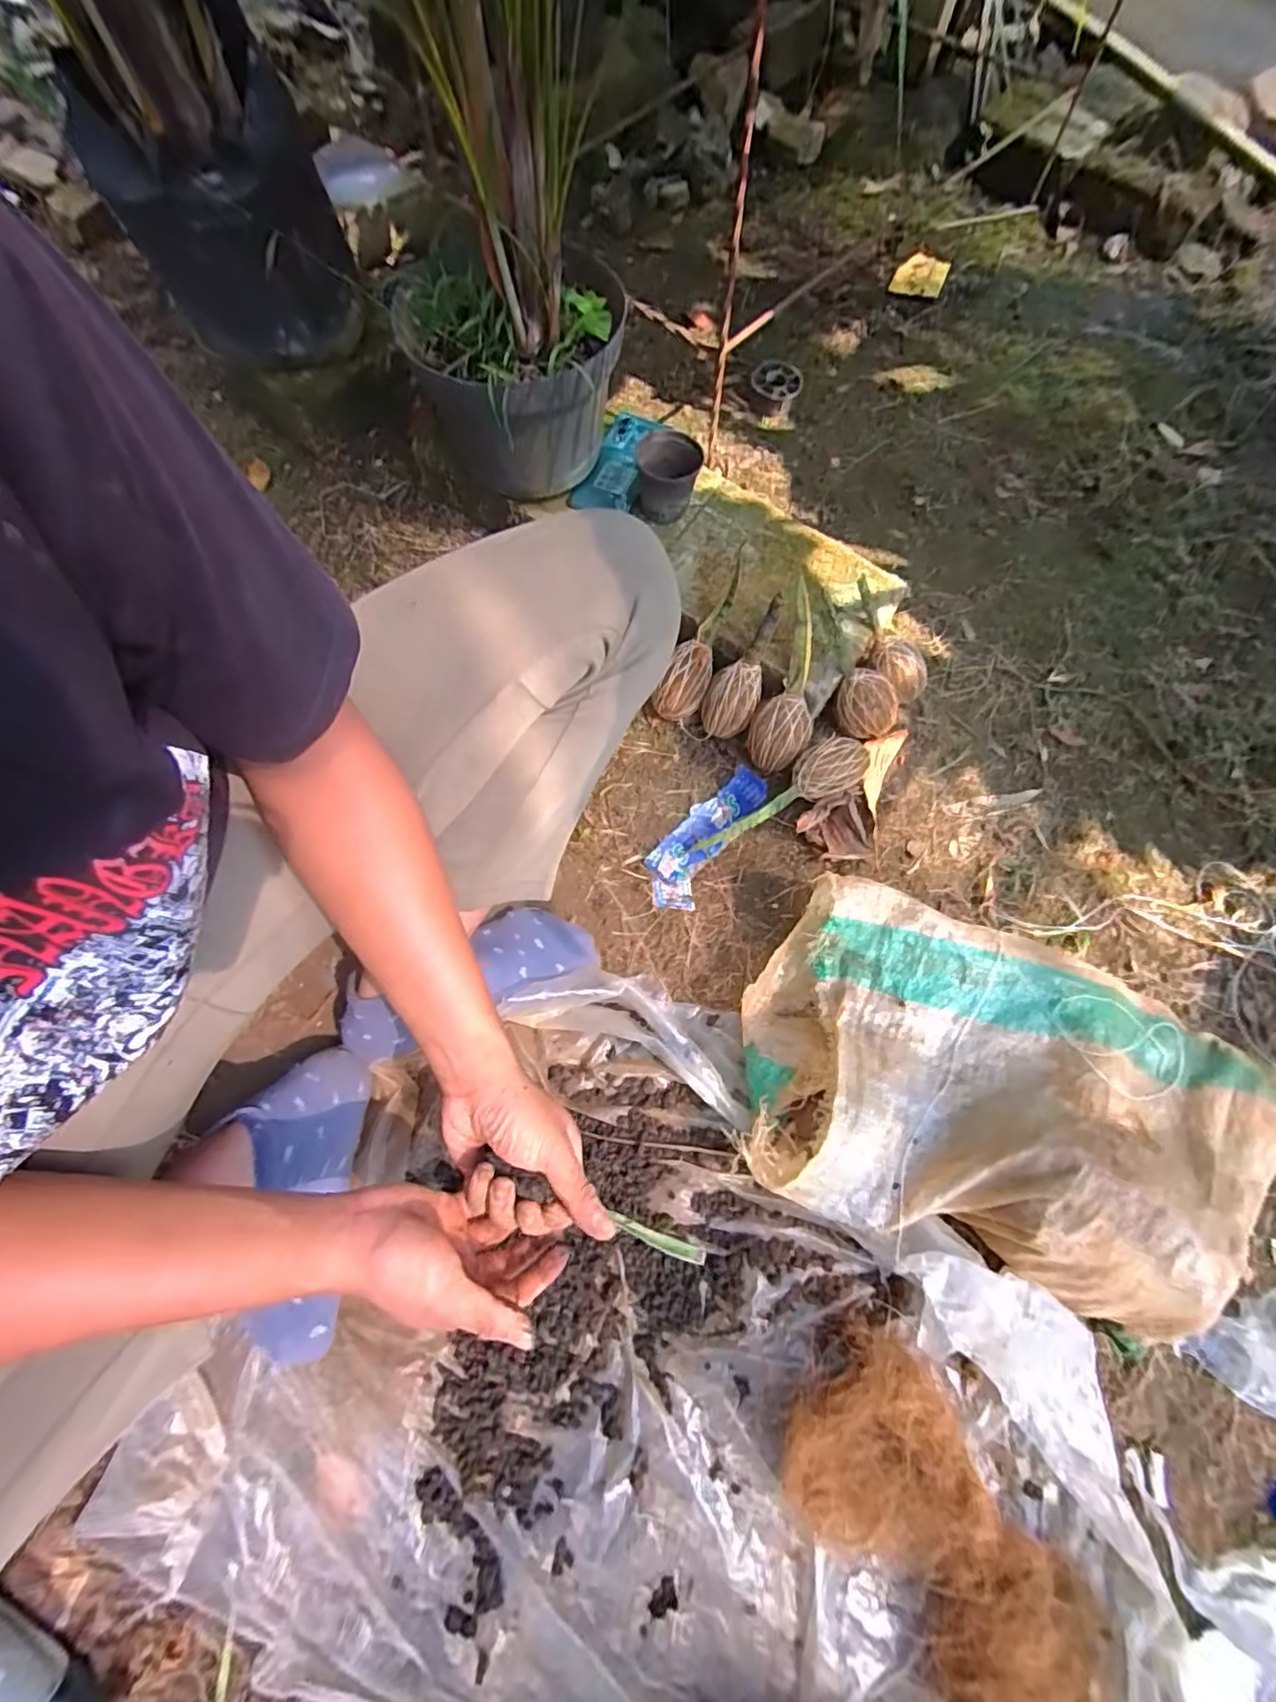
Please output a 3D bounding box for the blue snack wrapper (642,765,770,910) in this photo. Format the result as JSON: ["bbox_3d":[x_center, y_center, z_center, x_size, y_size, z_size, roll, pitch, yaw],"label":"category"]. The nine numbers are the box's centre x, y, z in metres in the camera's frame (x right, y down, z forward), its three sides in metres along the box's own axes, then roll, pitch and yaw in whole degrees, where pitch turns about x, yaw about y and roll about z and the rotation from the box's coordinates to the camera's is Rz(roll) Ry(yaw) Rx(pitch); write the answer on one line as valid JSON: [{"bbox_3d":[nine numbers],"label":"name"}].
[{"bbox_3d":[0.070,-0.019,0.649,0.068,0.021,0.177,32,74,8],"label":"blue snack wrapper"}]

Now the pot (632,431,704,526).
[{"bbox_3d":[0.033,-0.428,0.683,0.070,0.063,0.088,4,71,-1],"label":"pot"}]

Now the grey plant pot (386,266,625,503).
[{"bbox_3d":[-0.125,-0.488,0.621,0.175,0.158,0.197,-27,74,-11],"label":"grey plant pot"}]

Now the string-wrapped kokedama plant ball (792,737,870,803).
[{"bbox_3d":[0.208,-0.088,0.658,0.086,0.054,0.059,-22,74,-10],"label":"string-wrapped kokedama plant ball"}]

